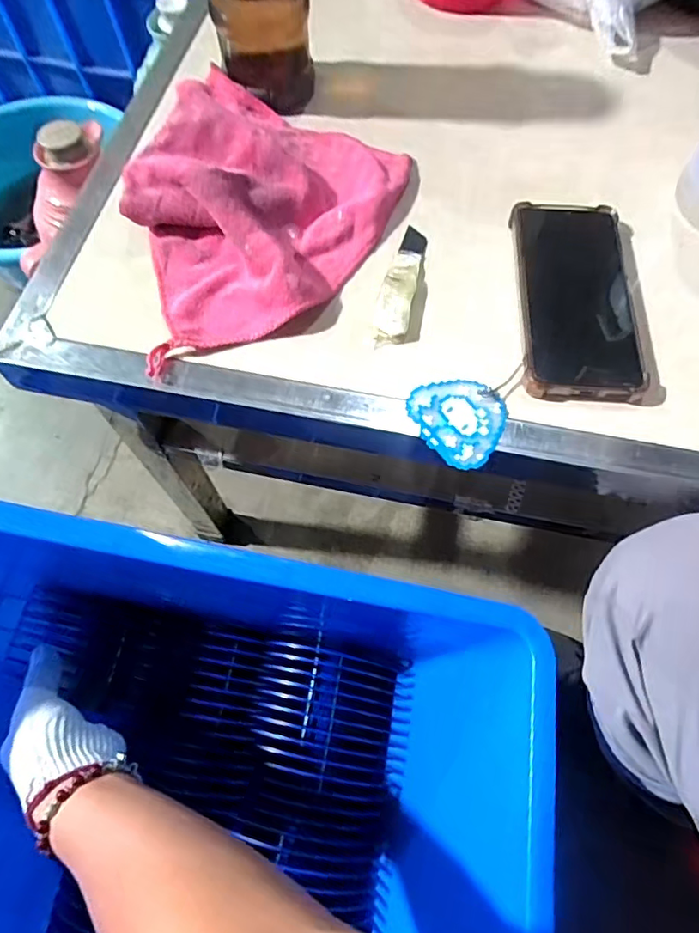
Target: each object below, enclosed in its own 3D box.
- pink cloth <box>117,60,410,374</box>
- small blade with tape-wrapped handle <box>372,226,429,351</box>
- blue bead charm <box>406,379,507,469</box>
[{"bbox_3d":[-0.080,-0.183,0.394,0.190,0.042,0.257,22,68,10],"label":"pink cloth"},{"bbox_3d":[0.036,-0.131,0.389,0.024,0.008,0.105,11,66,5],"label":"small blade with tape-wrapped handle"},{"bbox_3d":[0.069,-0.033,0.350,0.054,0.006,0.060,-41,72,-16],"label":"blue bead charm"}]

